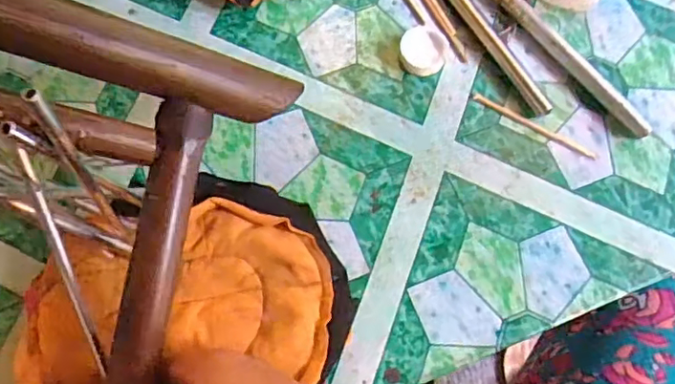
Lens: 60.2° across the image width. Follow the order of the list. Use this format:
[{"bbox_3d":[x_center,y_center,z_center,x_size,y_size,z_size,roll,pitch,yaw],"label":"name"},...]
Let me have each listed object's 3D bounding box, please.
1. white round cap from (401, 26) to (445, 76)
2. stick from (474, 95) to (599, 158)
[{"bbox_3d":[0.058,-0.096,0.395,0.030,0.010,0.033,1,72,-2],"label":"white round cap"},{"bbox_3d":[0.131,-0.045,0.388,0.088,0.004,0.006,30,73,7],"label":"stick"}]

